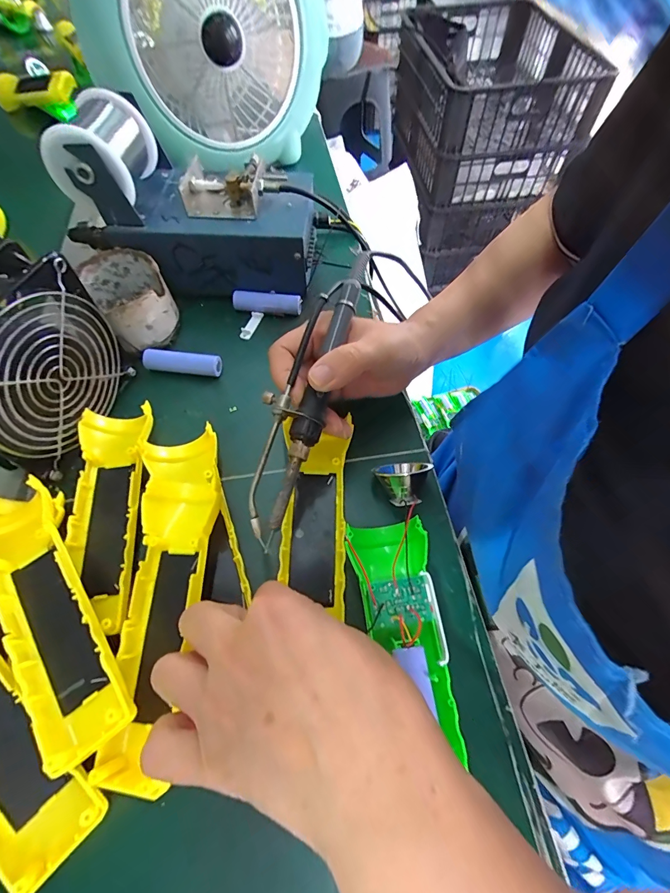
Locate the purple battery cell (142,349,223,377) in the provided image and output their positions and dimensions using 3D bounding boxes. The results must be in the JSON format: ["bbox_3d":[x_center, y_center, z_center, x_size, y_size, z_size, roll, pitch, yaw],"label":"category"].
[{"bbox_3d":[-0.135,-0.074,0.338,0.068,0.016,0.015,3,61,3],"label":"purple battery cell"}]

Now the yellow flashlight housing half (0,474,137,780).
[{"bbox_3d":[-0.170,0.090,0.226,0.048,0.029,0.174,-35,66,-17],"label":"yellow flashlight housing half"}]

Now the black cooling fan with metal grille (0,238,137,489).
[{"bbox_3d":[-0.208,-0.051,0.262,0.046,0.115,0.124,17,61,9],"label":"black cooling fan with metal grille"}]

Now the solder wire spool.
[{"bbox_3d":[-0.193,-0.241,0.318,0.061,0.071,0.090,2,61,3],"label":"solder wire spool"}]

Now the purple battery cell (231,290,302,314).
[{"bbox_3d":[-0.067,-0.142,0.376,0.067,0.016,0.015,0,61,1],"label":"purple battery cell"}]

